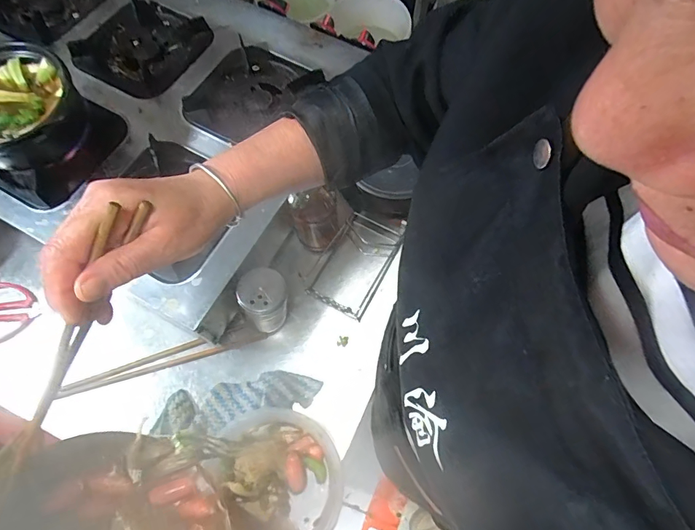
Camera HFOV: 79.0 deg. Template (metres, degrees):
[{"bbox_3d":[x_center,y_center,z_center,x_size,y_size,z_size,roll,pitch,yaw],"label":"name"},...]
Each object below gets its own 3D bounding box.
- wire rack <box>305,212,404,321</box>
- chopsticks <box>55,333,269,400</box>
[{"bbox_3d":[0.010,-0.002,0.672,0.108,0.024,0.158,30,71,11],"label":"wire rack"},{"bbox_3d":[-0.269,0.139,0.621,0.294,0.014,0.027,-16,69,-7],"label":"chopsticks"}]

